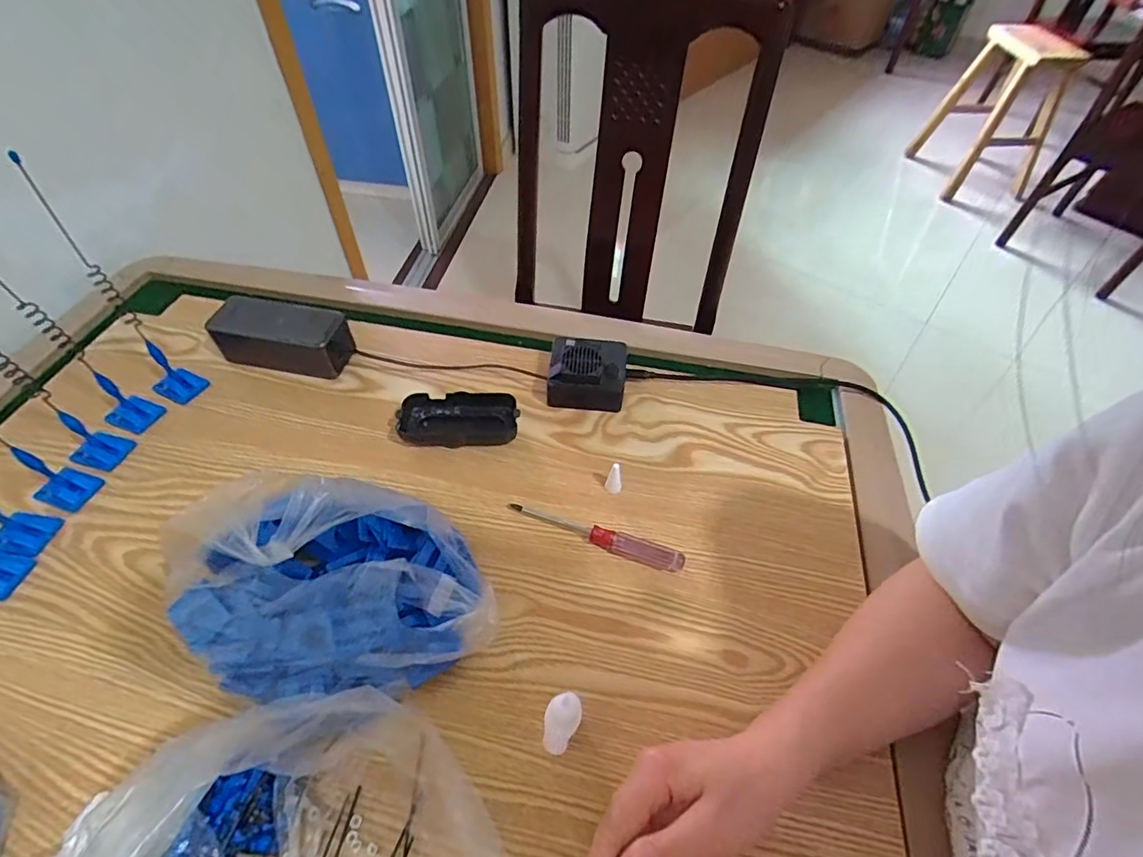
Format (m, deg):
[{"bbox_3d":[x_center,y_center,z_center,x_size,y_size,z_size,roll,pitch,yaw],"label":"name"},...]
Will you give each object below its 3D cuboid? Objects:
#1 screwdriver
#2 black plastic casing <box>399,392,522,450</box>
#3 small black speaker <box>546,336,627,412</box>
[{"bbox_3d":[0.022,0.087,0.457,0.146,0.018,0.020,17,52,11],"label":"screwdriver"},{"bbox_3d":[-0.107,-0.010,0.527,0.110,0.024,0.051,1,51,-1],"label":"black plastic casing"},{"bbox_3d":[0.018,-0.065,0.559,0.077,0.048,0.082,6,51,2],"label":"small black speaker"}]

